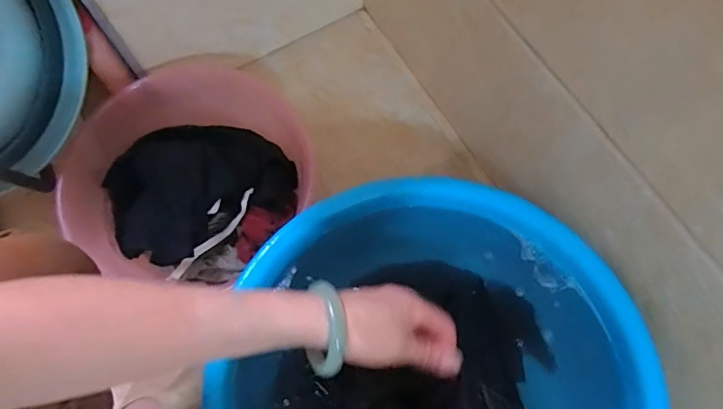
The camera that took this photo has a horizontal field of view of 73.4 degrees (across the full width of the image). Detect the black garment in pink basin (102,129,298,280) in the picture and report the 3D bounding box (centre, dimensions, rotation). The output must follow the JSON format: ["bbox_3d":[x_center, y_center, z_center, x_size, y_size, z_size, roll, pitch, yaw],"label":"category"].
[{"bbox_3d":[-0.244,-0.033,0.709,0.260,0.070,0.197,-34,73,-11],"label":"black garment in pink basin"}]

